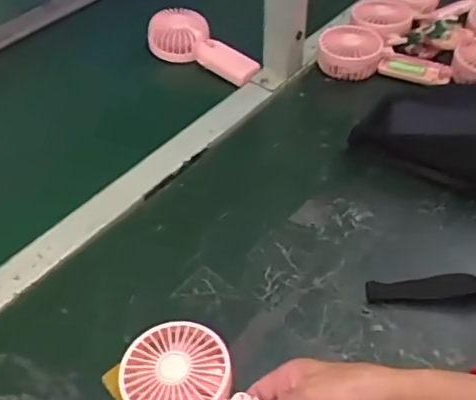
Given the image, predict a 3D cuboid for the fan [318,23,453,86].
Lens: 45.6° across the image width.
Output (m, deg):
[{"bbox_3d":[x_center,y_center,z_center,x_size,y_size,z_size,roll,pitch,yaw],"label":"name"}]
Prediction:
[{"bbox_3d":[0.202,-0.198,0.788,0.180,0.046,0.089,10,48,10],"label":"fan"}]

